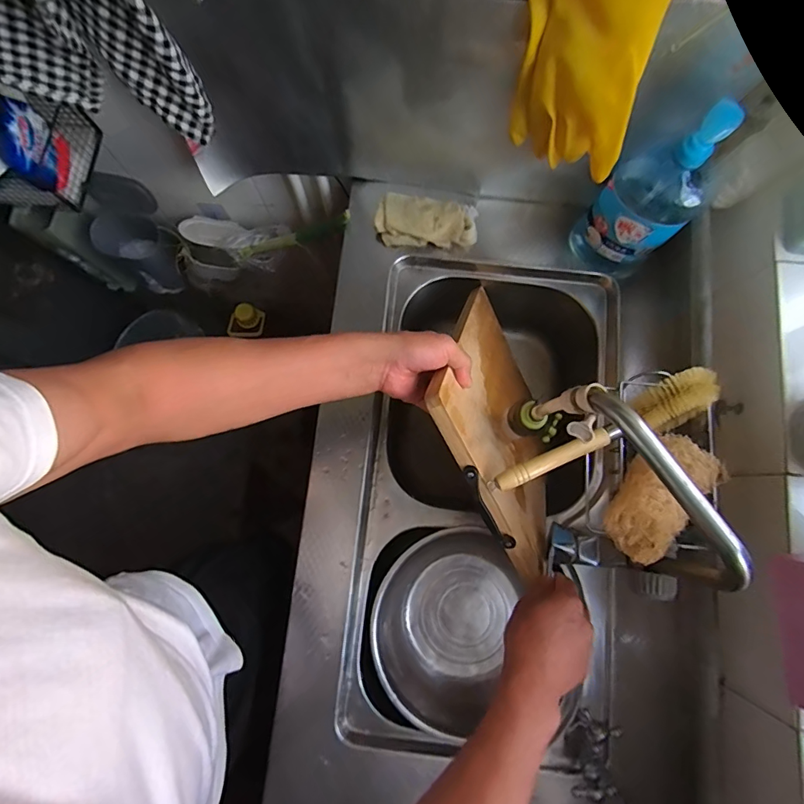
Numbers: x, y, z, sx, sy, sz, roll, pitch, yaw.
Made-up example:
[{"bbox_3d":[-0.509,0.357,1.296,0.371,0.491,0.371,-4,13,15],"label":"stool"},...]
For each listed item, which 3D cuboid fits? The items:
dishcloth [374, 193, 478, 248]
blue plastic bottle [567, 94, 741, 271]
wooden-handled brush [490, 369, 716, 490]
[{"bbox_3d":[0.039,-0.290,0.726,0.160,0.046,0.078,2,79,1],"label":"dishcloth"},{"bbox_3d":[0.318,-0.261,0.603,0.070,0.286,0.117,-41,81,-7],"label":"blue plastic bottle"},{"bbox_3d":[0.202,0.031,0.457,0.238,0.047,0.048,-21,79,-3],"label":"wooden-handled brush"}]

